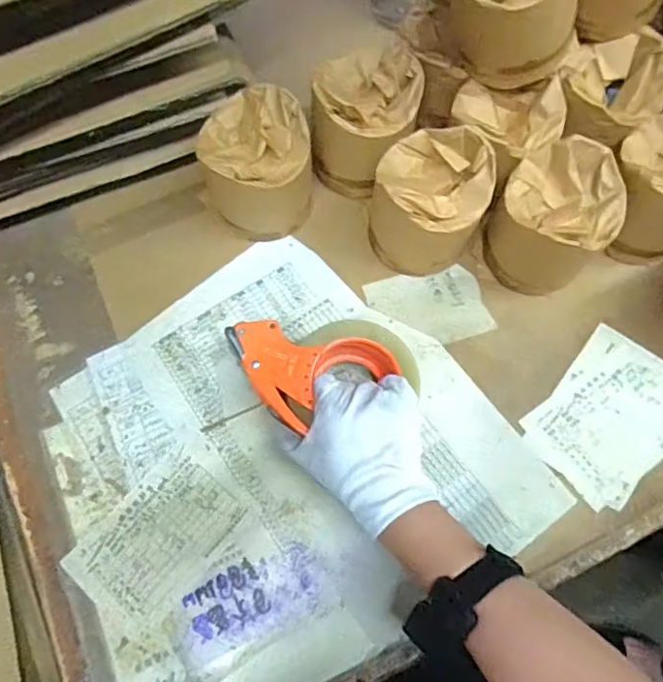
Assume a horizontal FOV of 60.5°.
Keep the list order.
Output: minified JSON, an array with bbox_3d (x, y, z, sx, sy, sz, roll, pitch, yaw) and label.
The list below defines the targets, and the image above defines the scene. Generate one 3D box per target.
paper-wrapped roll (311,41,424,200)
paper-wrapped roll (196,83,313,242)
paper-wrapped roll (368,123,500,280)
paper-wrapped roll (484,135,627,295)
[{"bbox_3d":[0.032,-0.220,0.567,0.102,0.098,0.109,0,72,1],"label":"paper-wrapped roll"},{"bbox_3d":[-0.070,-0.167,0.547,0.101,0.111,0.095,0,72,1],"label":"paper-wrapped roll"},{"bbox_3d":[0.093,-0.128,0.537,0.097,0.113,0.099,0,72,1],"label":"paper-wrapped roll"},{"bbox_3d":[0.203,-0.109,0.528,0.098,0.114,0.098,0,72,1],"label":"paper-wrapped roll"}]

